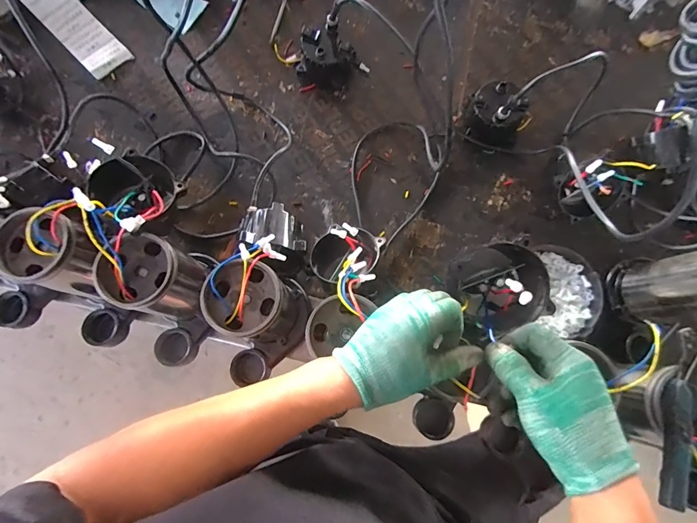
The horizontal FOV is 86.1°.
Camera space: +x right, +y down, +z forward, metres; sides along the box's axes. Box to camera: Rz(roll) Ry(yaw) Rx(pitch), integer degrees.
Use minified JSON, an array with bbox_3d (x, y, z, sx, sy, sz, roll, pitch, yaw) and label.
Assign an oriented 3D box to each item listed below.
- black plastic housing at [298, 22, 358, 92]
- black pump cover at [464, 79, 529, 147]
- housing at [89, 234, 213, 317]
[{"bbox_3d":[-0.038,-0.366,0.663,0.093,0.073,0.086,23,79,5],"label":"black plastic housing"},{"bbox_3d":[0.252,-0.253,0.637,0.100,0.078,0.081,27,79,6],"label":"black pump cover"},{"bbox_3d":[-0.249,0.025,0.496,0.087,0.151,0.086,0,78,0],"label":"housing"}]

